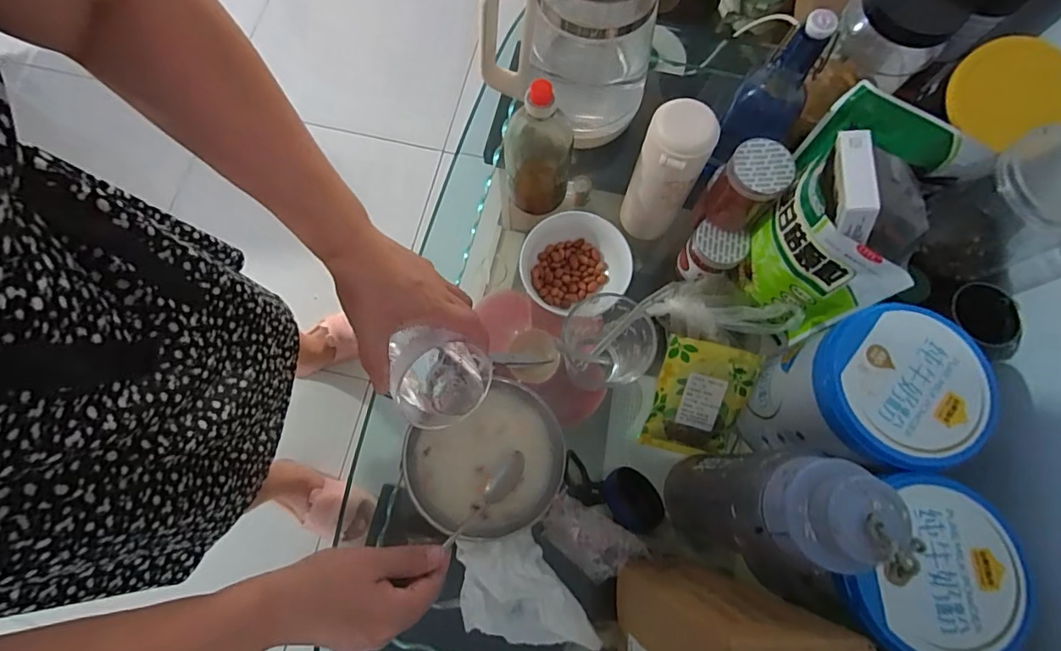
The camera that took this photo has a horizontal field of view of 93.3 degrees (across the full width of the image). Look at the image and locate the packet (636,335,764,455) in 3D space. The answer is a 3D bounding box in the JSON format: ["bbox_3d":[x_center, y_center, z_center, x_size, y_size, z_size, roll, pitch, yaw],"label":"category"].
[{"bbox_3d":[0.177,0.080,0.530,0.092,0.012,0.132,14,112,4],"label":"packet"}]

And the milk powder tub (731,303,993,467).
[{"bbox_3d":[0.289,0.065,0.465,0.126,0.173,0.124,6,74,1],"label":"milk powder tub"}]

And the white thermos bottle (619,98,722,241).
[{"bbox_3d":[0.141,-0.159,0.536,0.064,0.169,0.066,20,75,5],"label":"white thermos bottle"}]

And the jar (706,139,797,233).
[{"bbox_3d":[0.216,-0.139,0.505,0.056,0.080,0.056,0,74,0],"label":"jar"}]

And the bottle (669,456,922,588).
[{"bbox_3d":[0.179,0.144,0.401,0.064,0.274,0.077,19,75,5],"label":"bottle"}]

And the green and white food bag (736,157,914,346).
[{"bbox_3d":[0.258,-0.064,0.482,0.042,0.154,0.136,-20,75,-6],"label":"green and white food bag"}]

